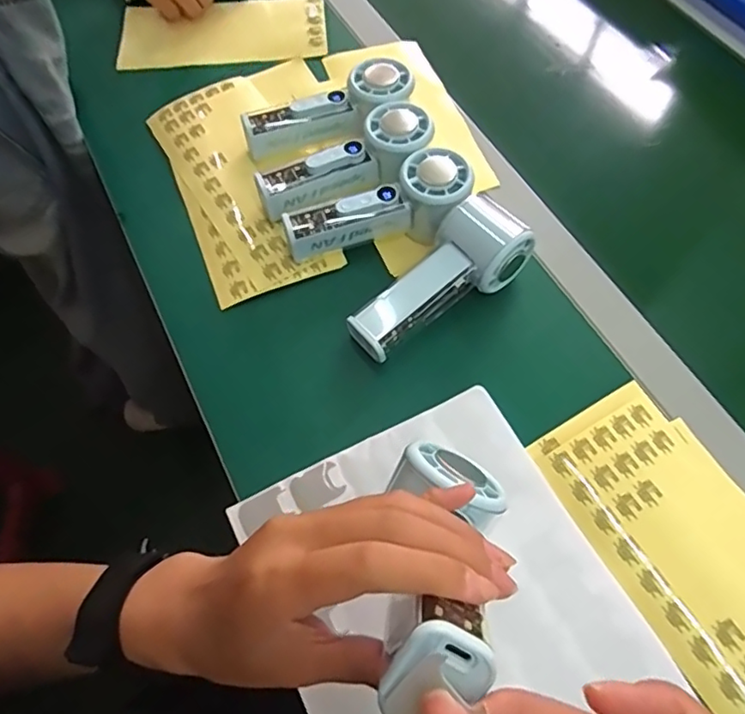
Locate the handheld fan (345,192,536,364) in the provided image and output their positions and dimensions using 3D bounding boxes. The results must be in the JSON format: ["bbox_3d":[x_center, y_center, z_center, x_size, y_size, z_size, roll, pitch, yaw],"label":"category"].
[{"bbox_3d":[0.049,-0.058,0.453,0.150,0.050,0.055,-38,68,-3],"label":"handheld fan"}]

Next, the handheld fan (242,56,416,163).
[{"bbox_3d":[-0.039,-0.219,0.508,0.155,0.041,0.056,-22,64,4],"label":"handheld fan"}]

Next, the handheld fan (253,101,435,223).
[{"bbox_3d":[-0.019,-0.154,0.486,0.147,0.056,0.057,-29,66,-15],"label":"handheld fan"}]

